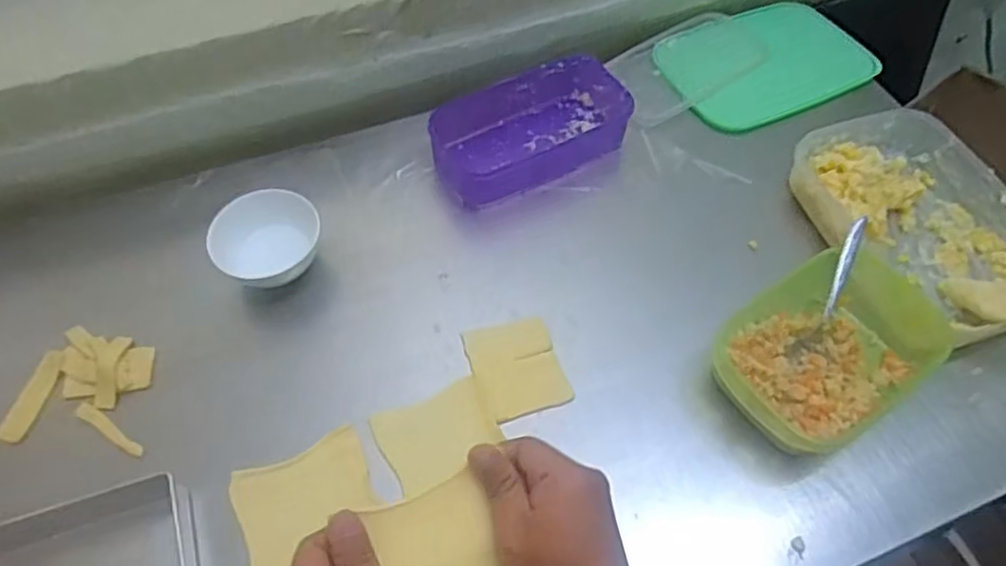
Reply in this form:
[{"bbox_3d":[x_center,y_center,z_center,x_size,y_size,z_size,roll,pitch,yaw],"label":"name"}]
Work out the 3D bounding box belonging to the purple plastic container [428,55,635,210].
[{"bbox_3d":[0.027,-0.171,0.743,0.216,0.049,0.125,-24,60,-16],"label":"purple plastic container"}]

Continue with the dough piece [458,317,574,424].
[{"bbox_3d":[0.013,0.073,0.609,0.076,0.004,0.088,-15,58,-10],"label":"dough piece"}]

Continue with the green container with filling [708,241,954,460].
[{"bbox_3d":[0.273,0.060,0.594,0.200,0.058,0.146,-28,62,-18],"label":"green container with filling"}]

